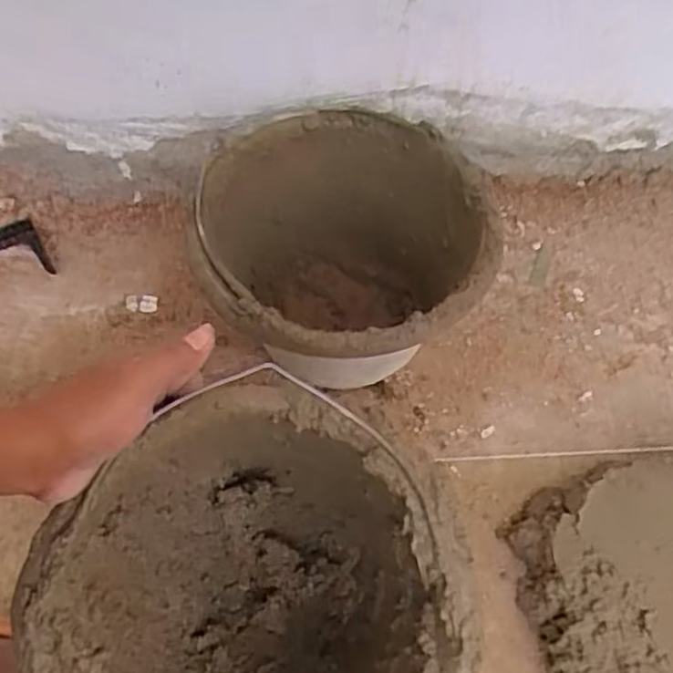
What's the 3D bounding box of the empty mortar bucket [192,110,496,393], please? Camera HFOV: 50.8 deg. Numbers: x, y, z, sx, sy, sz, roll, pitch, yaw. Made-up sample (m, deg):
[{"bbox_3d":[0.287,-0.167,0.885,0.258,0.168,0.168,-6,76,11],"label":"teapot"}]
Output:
[{"bbox_3d":[0.007,-0.051,0.644,0.240,0.175,0.242,0,56,0],"label":"empty mortar bucket"}]

